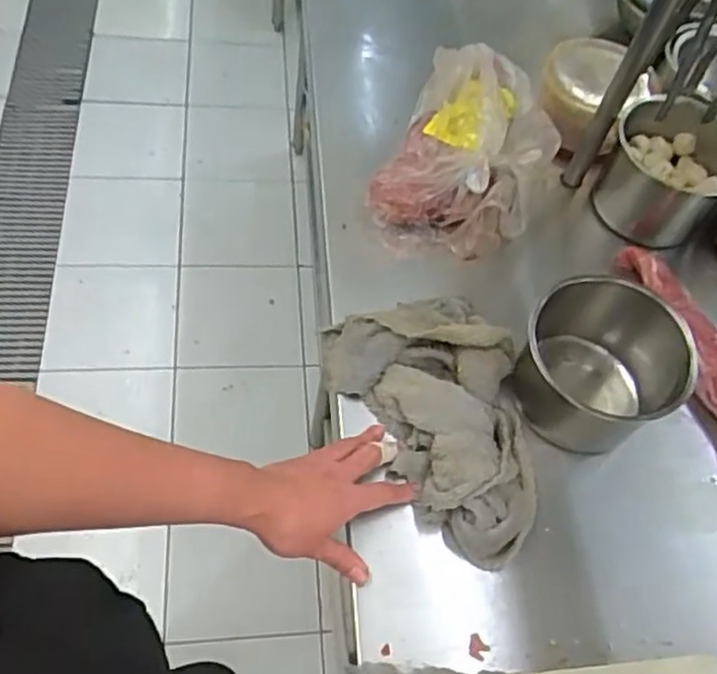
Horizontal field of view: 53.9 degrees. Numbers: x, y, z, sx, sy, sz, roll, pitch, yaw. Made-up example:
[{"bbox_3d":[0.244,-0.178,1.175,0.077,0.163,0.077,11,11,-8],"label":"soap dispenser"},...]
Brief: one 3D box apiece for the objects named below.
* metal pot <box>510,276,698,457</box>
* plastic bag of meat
[{"bbox_3d":[0.236,0.032,0.711,0.144,0.143,0.140,4,58,-6],"label":"metal pot"},{"bbox_3d":[0.148,-0.241,0.894,0.187,0.077,0.340,21,58,5],"label":"plastic bag of meat"}]

